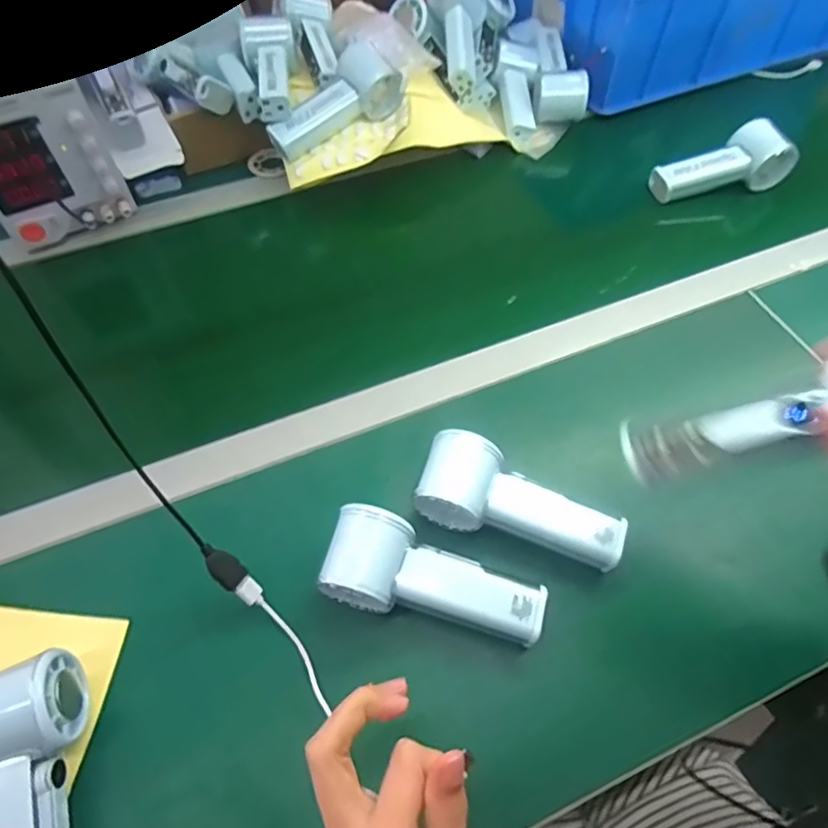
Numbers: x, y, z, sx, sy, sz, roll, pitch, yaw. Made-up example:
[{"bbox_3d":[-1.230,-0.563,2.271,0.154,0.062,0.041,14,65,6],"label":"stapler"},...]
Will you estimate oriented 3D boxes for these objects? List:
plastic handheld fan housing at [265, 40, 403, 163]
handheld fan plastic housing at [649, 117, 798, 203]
[{"bbox_3d":[-0.091,-0.337,0.620,0.156,0.049,0.075,-40,64,-7],"label":"plastic handheld fan housing"},{"bbox_3d":[0.346,-0.289,0.640,0.141,0.053,0.060,-9,57,-5],"label":"handheld fan plastic housing"}]

